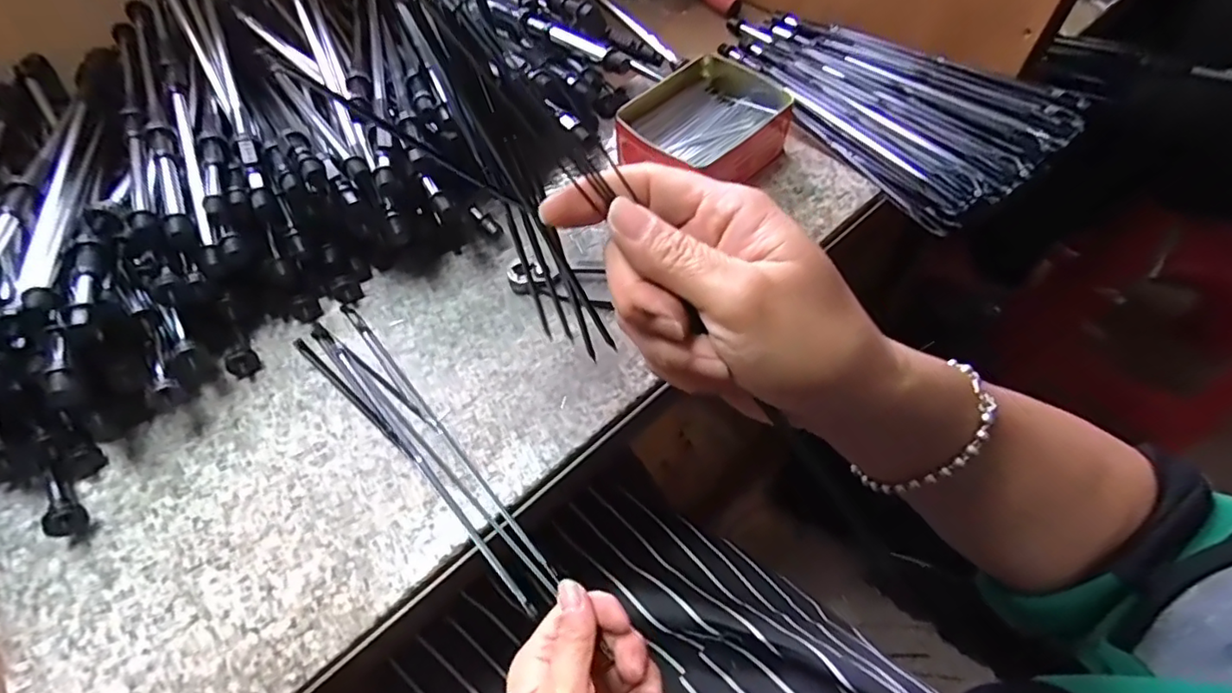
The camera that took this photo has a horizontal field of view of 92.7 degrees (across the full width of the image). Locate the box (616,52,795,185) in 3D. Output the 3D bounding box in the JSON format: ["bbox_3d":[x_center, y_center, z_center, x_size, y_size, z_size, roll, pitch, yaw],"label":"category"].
[{"bbox_3d":[0.070,-0.178,0.480,0.110,0.044,0.125,37,66,23],"label":"box"}]

